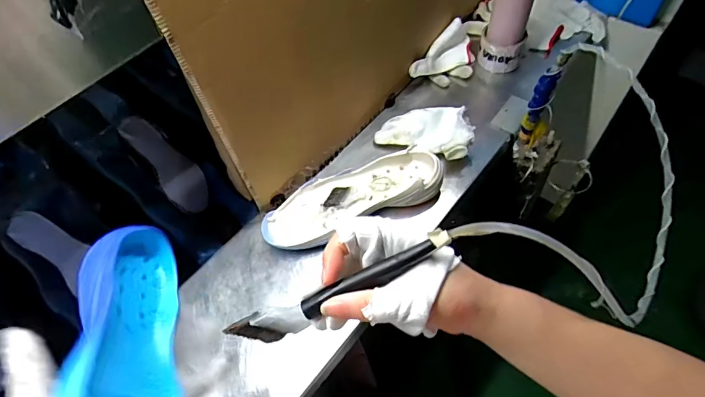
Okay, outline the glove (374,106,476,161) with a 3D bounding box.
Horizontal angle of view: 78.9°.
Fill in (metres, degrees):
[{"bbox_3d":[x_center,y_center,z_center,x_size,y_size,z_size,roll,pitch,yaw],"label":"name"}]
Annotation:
[{"bbox_3d":[0.129,-0.122,0.737,0.158,0.050,0.111,17,55,15],"label":"glove"}]

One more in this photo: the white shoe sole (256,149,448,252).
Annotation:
[{"bbox_3d":[-0.002,-0.003,0.663,0.282,0.057,0.105,-19,54,-13],"label":"white shoe sole"}]

